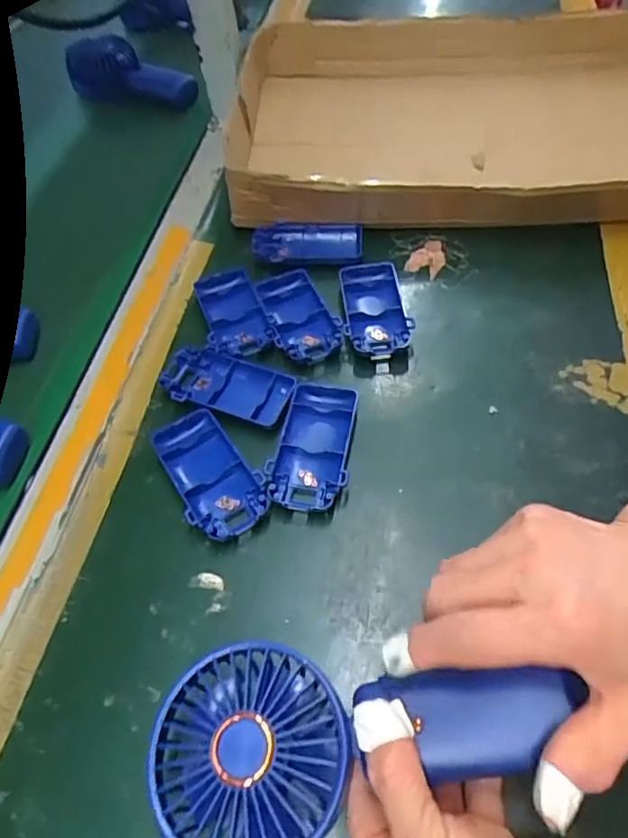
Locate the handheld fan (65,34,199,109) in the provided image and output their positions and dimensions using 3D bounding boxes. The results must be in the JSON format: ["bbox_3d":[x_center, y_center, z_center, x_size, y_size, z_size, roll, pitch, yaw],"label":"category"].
[{"bbox_3d":[-0.229,-0.438,0.723,0.160,0.064,0.042,11,55,-6],"label":"handheld fan"}]

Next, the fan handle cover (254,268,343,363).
[{"bbox_3d":[-0.014,-0.085,0.439,0.046,0.014,0.104,-18,55,-8],"label":"fan handle cover"}]

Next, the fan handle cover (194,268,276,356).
[{"bbox_3d":[-0.064,-0.086,0.444,0.046,0.013,0.095,-16,55,-7],"label":"fan handle cover"}]

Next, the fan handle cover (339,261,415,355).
[{"bbox_3d":[0.047,-0.087,0.438,0.046,0.013,0.091,-6,55,0],"label":"fan handle cover"}]

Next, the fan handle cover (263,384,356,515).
[{"bbox_3d":[0.000,0.017,0.371,0.048,0.016,0.096,10,56,11],"label":"fan handle cover"}]

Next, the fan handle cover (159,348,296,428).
[{"bbox_3d":[-0.062,-0.024,0.401,0.091,0.012,0.047,15,57,15],"label":"fan handle cover"}]

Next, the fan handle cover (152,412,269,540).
[{"bbox_3d":[-0.067,0.035,0.365,0.045,0.016,0.094,-30,58,-16],"label":"fan handle cover"}]

